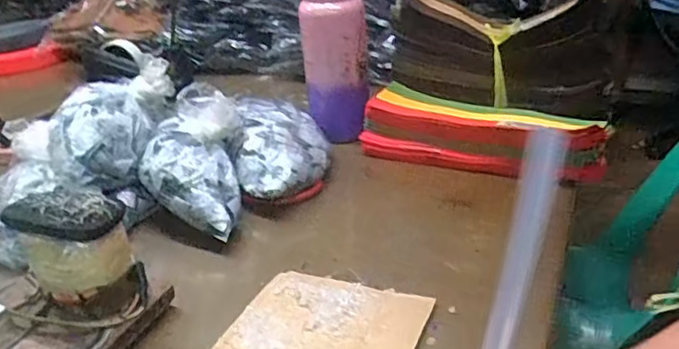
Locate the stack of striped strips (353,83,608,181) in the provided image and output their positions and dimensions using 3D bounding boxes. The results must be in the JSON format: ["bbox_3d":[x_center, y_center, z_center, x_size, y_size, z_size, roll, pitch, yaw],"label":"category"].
[{"bbox_3d":[0.176,-0.050,0.753,0.304,0.067,0.097,15,34,33],"label":"stack of striped strips"}]

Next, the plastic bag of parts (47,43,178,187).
[{"bbox_3d":[-0.279,-0.063,0.715,0.103,0.084,0.203,-1,46,10],"label":"plastic bag of parts"}]

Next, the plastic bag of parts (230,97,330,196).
[{"bbox_3d":[-0.075,-0.033,0.761,0.122,0.084,0.199,-7,28,-5],"label":"plastic bag of parts"}]

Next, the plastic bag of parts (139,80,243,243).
[{"bbox_3d":[-0.174,-0.023,0.674,0.108,0.106,0.172,-5,28,-2],"label":"plastic bag of parts"}]

